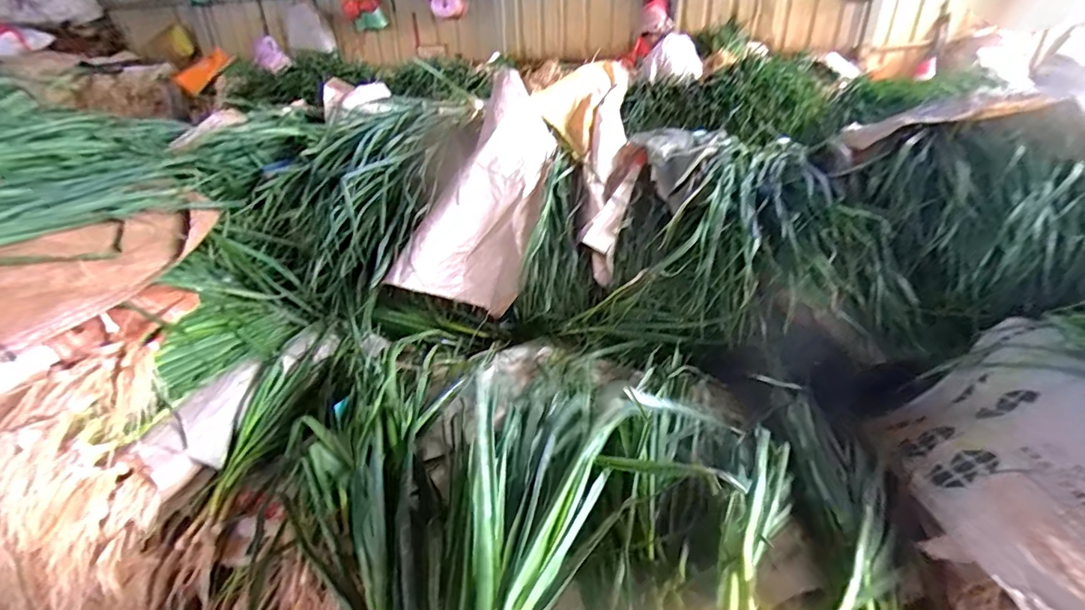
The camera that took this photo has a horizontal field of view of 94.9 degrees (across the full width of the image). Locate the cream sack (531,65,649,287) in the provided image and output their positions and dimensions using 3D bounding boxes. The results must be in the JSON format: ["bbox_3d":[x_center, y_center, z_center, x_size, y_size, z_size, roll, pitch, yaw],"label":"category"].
[{"bbox_3d":[0.105,-0.347,1.138,0.237,0.131,0.656,0,58,2],"label":"cream sack"}]

